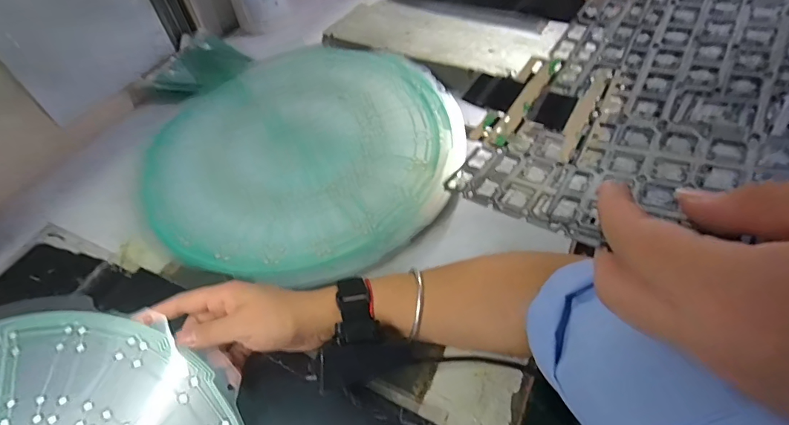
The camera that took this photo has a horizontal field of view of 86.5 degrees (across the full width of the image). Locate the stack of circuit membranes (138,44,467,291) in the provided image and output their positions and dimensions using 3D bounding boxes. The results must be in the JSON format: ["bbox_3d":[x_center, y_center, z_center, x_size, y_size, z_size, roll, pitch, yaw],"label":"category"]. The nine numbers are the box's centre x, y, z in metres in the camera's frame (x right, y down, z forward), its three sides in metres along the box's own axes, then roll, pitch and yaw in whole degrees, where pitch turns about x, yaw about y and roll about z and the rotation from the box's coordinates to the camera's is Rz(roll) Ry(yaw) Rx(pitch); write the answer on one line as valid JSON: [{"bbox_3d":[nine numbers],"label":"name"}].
[{"bbox_3d":[-0.108,-0.085,0.509,0.364,0.034,0.360,22,56,20],"label":"stack of circuit membranes"}]

